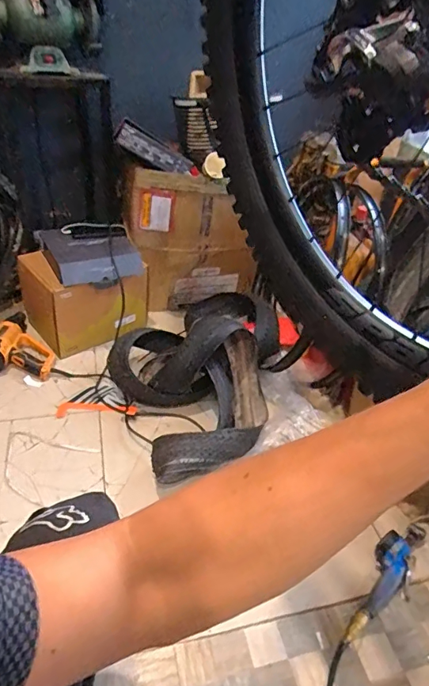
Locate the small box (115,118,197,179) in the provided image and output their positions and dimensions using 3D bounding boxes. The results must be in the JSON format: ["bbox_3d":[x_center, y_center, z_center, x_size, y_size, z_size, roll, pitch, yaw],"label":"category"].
[{"bbox_3d":[-0.163,-0.548,1.311,0.253,0.073,0.041,20,30,-31],"label":"small box"}]

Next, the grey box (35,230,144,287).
[{"bbox_3d":[-0.379,-0.276,1.390,0.247,0.069,0.267,-18,44,-28],"label":"grey box"}]

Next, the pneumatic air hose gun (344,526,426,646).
[{"bbox_3d":[0.363,0.479,0.928,0.085,0.057,0.322,25,42,22],"label":"pneumatic air hose gun"}]

